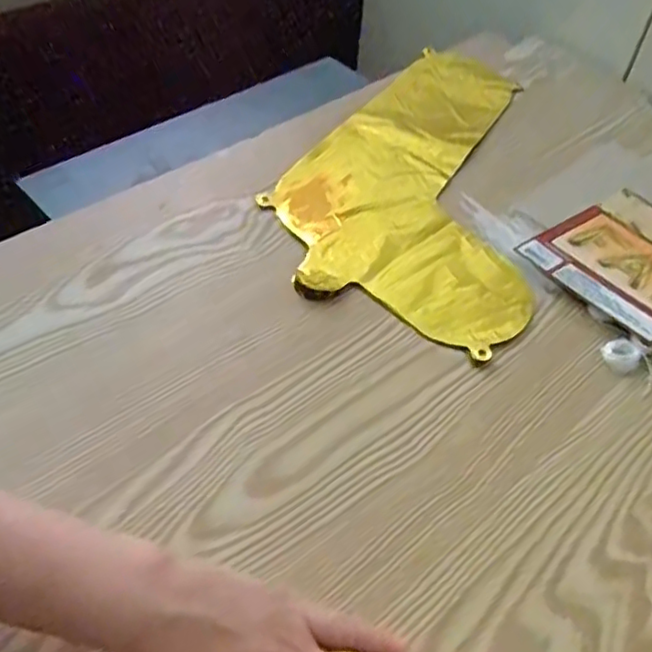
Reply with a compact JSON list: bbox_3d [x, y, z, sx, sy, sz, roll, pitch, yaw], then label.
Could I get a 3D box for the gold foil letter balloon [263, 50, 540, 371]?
[{"bbox_3d":[0.109,-0.154,0.612,0.229,0.010,0.409,22,51,13],"label":"gold foil letter balloon"}]

